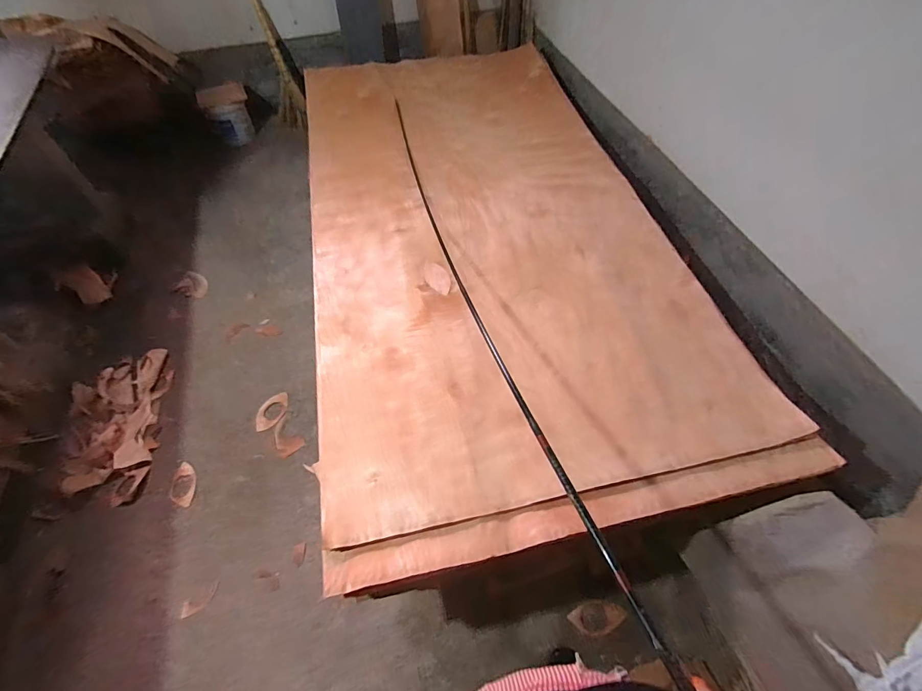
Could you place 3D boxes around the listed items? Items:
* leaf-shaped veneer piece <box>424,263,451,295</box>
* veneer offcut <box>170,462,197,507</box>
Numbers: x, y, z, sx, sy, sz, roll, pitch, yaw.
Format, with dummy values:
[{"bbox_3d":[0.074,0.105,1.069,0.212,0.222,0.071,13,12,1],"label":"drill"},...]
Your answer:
[{"bbox_3d":[-0.082,-0.239,1.442,0.080,0.008,0.142,-32,68,-15],"label":"leaf-shaped veneer piece"},{"bbox_3d":[-0.990,0.494,1.451,0.083,0.012,0.163,-13,58,-9],"label":"veneer offcut"}]

